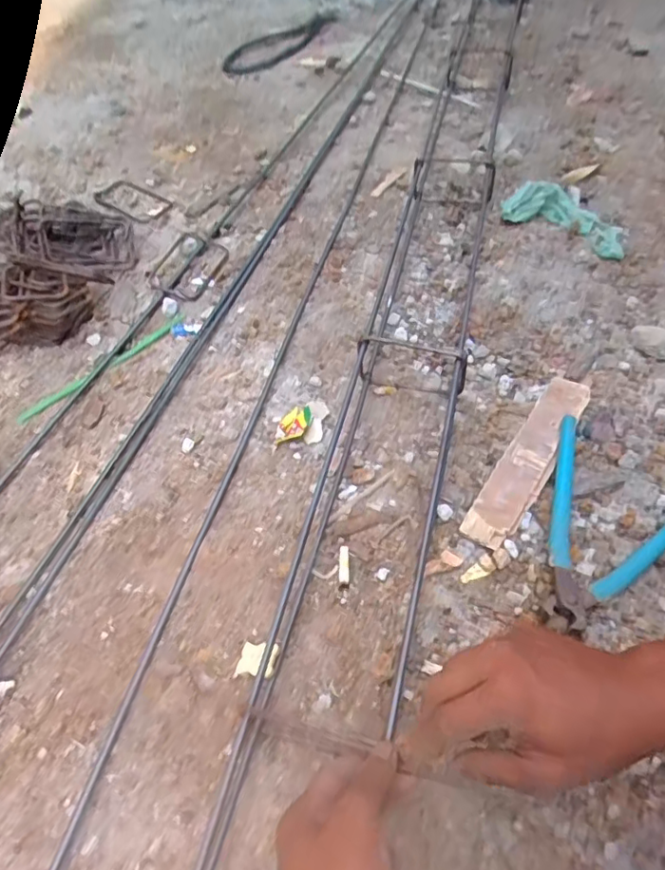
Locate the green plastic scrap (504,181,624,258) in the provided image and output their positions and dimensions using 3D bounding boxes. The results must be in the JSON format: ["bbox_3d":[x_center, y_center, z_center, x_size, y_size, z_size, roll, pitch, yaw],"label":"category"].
[{"bbox_3d":[0.343,-0.324,0.836,0.182,0.047,0.093,29,59,21],"label":"green plastic scrap"}]

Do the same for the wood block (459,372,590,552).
[{"bbox_3d":[0.204,0.023,0.590,0.047,0.020,0.228,29,58,21],"label":"wood block"}]

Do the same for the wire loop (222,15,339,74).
[{"bbox_3d":[-0.130,-0.965,1.413,0.123,0.021,0.420,21,56,16],"label":"wire loop"}]

